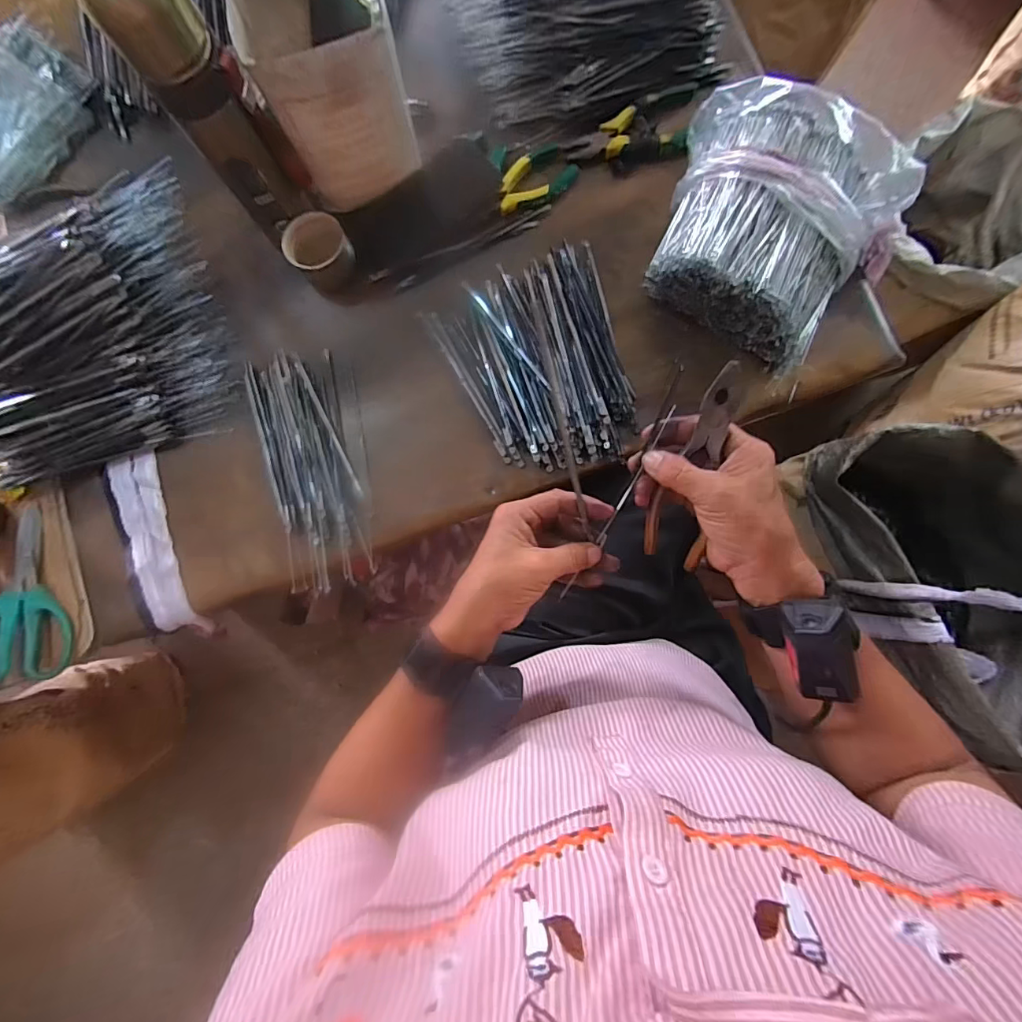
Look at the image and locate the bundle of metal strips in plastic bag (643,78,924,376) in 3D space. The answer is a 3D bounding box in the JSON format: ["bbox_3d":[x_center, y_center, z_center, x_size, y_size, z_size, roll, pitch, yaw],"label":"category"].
[{"bbox_3d":[0.246,-0.274,0.446,0.233,0.084,0.202,34,86,5],"label":"bundle of metal strips in plastic bag"}]

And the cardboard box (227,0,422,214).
[{"bbox_3d":[-0.163,-0.395,0.446,0.123,0.155,0.098,-18,83,0],"label":"cardboard box"}]

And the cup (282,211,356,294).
[{"bbox_3d":[-0.199,-0.272,0.491,0.058,0.048,0.055,0,84,2],"label":"cup"}]

